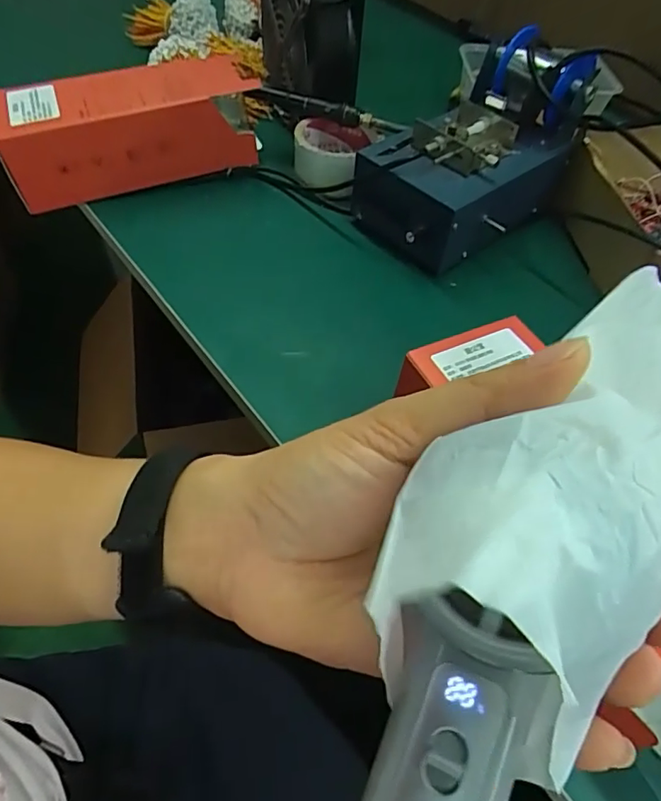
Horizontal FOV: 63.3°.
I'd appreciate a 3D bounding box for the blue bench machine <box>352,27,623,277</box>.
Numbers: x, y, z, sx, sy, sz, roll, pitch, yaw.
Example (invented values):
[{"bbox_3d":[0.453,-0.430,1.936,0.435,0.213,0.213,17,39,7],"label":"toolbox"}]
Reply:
[{"bbox_3d":[0.126,-0.222,0.479,0.137,0.127,0.186,38,59,22],"label":"blue bench machine"}]

